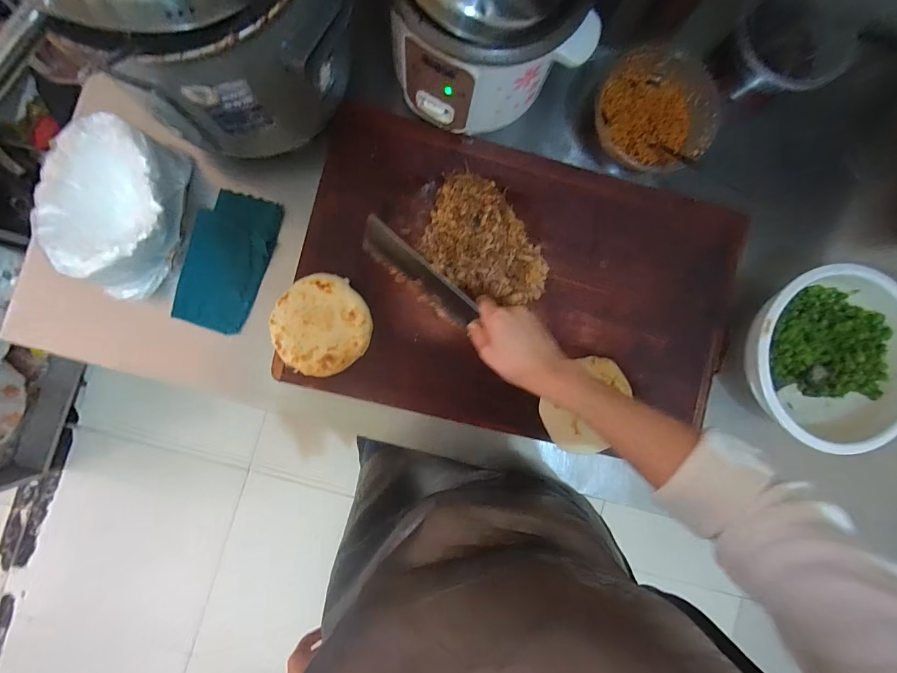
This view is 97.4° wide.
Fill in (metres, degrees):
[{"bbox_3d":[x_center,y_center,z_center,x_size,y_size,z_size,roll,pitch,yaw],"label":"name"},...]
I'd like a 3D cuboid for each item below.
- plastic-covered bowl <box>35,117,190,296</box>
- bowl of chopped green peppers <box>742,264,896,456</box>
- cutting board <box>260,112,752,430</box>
[{"bbox_3d":[-0.395,-0.151,0.470,0.128,0.092,0.195,14,87,-5],"label":"plastic-covered bowl"},{"bbox_3d":[0.514,0.030,0.534,0.221,0.077,0.226,0,89,-5],"label":"bowl of chopped green peppers"},{"bbox_3d":[0.105,-0.066,0.540,0.587,0.050,0.380,11,88,-5],"label":"cutting board"}]

